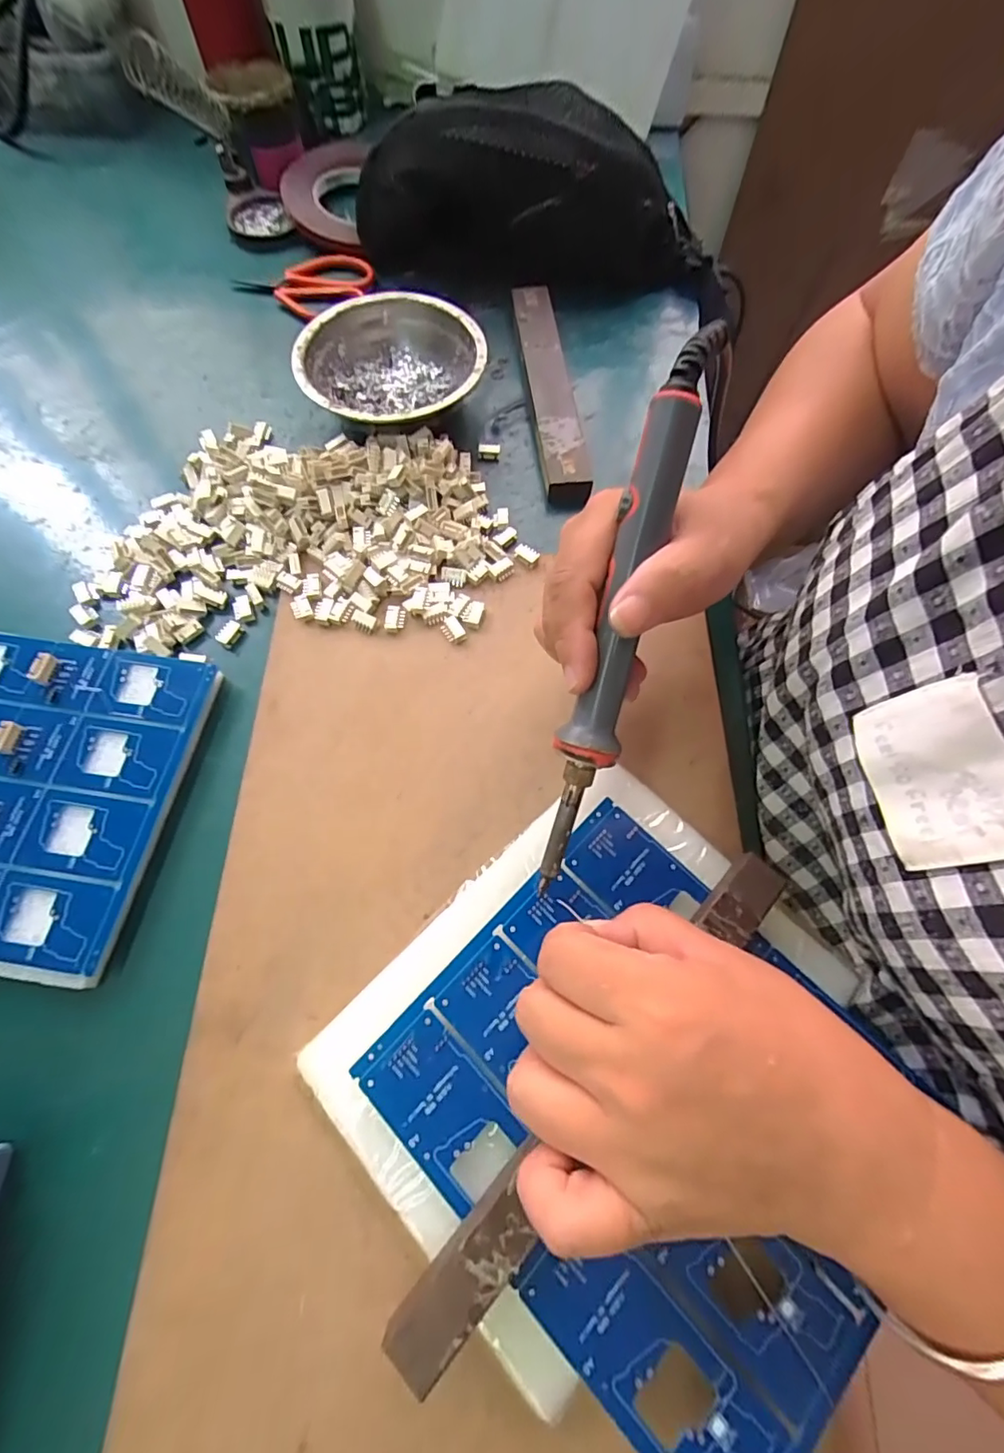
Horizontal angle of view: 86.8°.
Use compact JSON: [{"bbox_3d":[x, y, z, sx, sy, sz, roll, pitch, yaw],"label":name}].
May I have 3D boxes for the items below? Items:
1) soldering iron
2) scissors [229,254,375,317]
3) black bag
[{"bbox_3d":[0.045,-0.037,0.210,0.021,0.023,0.222,13,104,4],"label":"soldering iron"},{"bbox_3d":[-0.158,-0.354,0.427,0.108,0.016,0.047,-13,69,-7],"label":"scissors"},{"bbox_3d":[0.020,-0.395,0.402,0.251,0.099,0.071,-10,68,-6],"label":"black bag"}]

